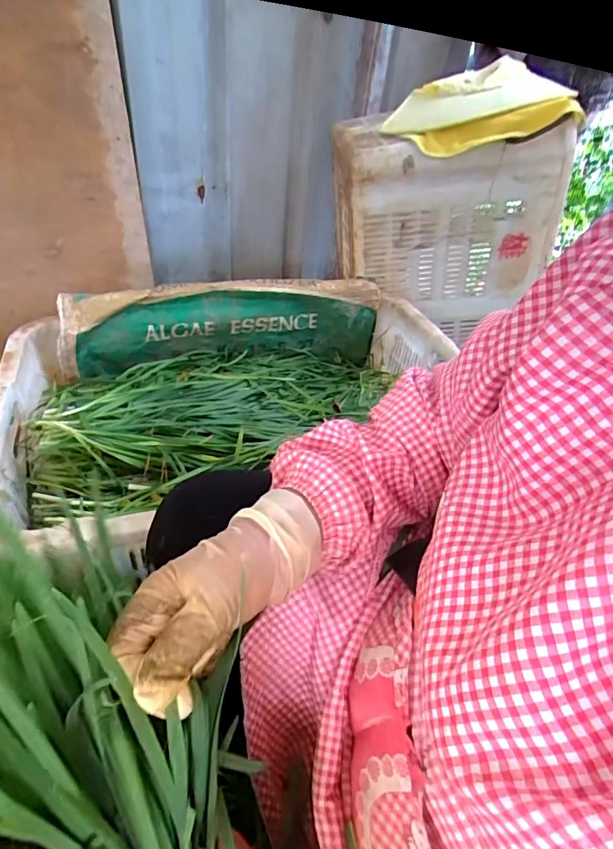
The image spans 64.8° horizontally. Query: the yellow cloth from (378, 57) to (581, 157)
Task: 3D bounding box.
[{"bbox_3d":[0.279,-0.517,0.791,0.274,0.042,0.174,-7,64,8],"label":"yellow cloth"}]

